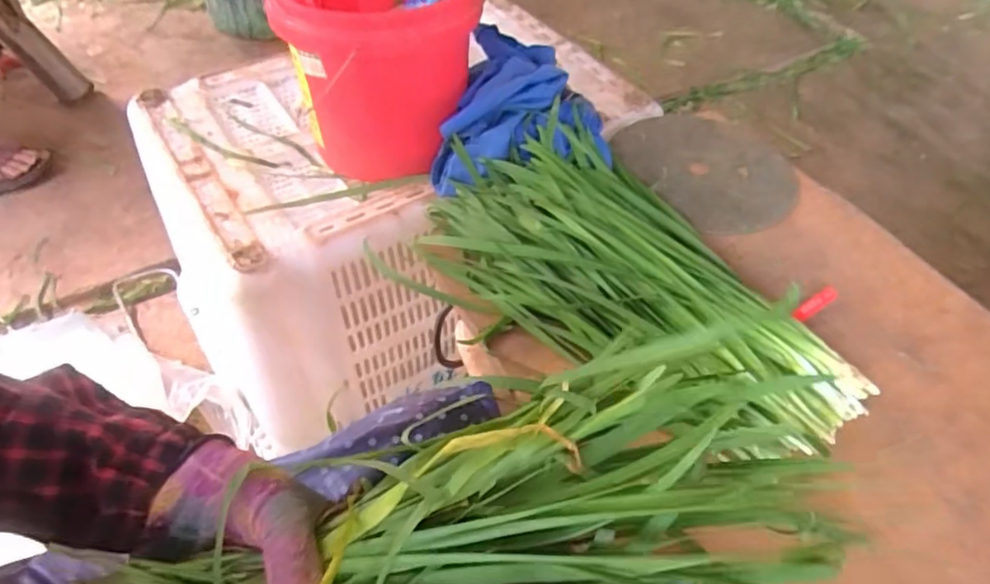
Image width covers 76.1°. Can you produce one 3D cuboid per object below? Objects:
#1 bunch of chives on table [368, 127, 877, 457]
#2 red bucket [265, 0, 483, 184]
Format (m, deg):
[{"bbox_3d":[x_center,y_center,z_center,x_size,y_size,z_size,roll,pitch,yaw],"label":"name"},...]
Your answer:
[{"bbox_3d":[0.119,-0.016,0.566,0.387,0.063,0.214,27,53,19],"label":"bunch of chives on table"},{"bbox_3d":[-0.114,-0.244,0.676,0.178,0.197,0.177,2,50,-2],"label":"red bucket"}]

